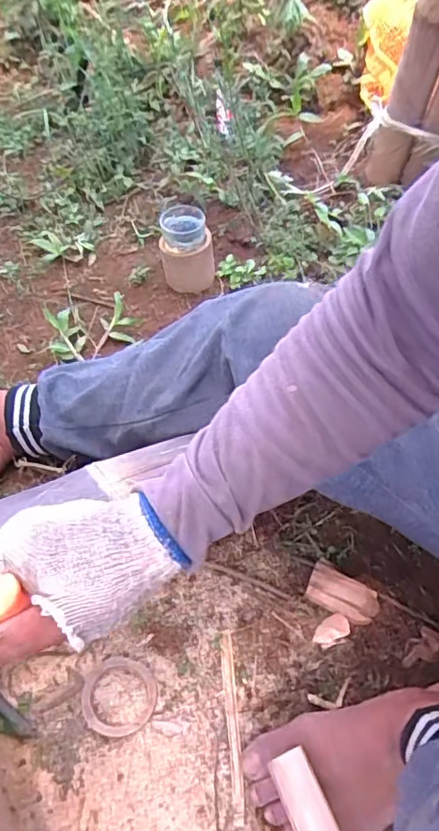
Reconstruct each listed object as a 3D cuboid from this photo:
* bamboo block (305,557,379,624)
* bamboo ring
[{"bbox_3d":[0.129,0.184,0.585,0.072,0.013,0.040,24,57,16],"label":"bamboo block"},{"bbox_3d":[-0.095,0.265,0.534,0.069,0.004,0.068,0,54,0],"label":"bamboo ring"}]

